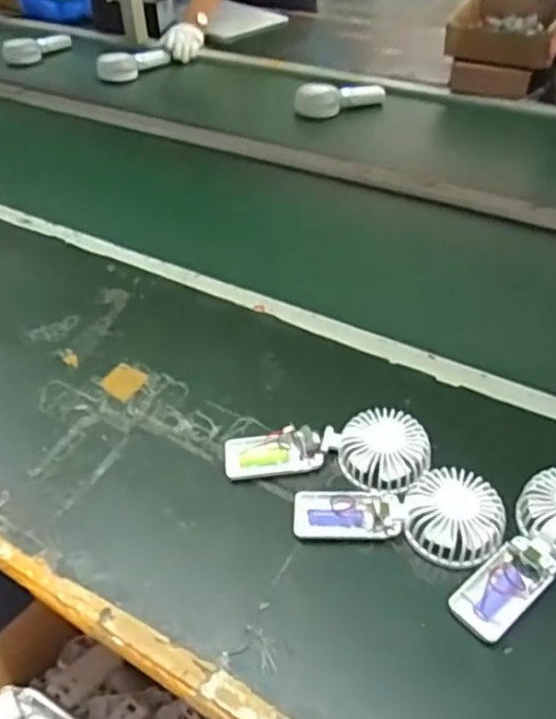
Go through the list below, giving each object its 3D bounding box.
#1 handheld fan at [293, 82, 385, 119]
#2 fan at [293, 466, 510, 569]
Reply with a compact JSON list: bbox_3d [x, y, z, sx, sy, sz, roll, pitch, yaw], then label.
[{"bbox_3d":[0.128,-0.526,1.313,0.184,0.058,0.064,-7,44,-3],"label":"handheld fan"},{"bbox_3d":[0.108,0.132,0.585,0.183,0.033,0.081,5,49,11],"label":"fan"}]

